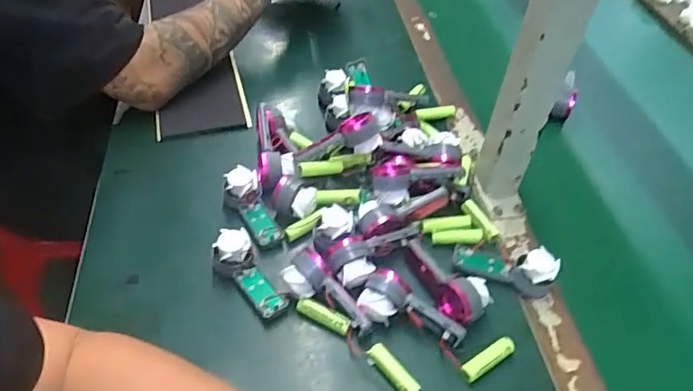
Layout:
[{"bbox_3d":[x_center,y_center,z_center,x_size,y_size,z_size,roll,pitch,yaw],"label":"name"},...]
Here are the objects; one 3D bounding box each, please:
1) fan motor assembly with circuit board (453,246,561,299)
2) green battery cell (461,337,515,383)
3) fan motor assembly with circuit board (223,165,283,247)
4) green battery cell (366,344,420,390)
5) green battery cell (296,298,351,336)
[{"bbox_3d":[0.147,0.062,0.491,0.090,0.030,0.032,16,48,9],"label":"fan motor assembly with circuit board"},{"bbox_3d":[0.116,0.135,0.439,0.052,0.012,0.014,-24,54,-25],"label":"green battery cell"},{"bbox_3d":[-0.094,0.013,0.533,0.032,0.032,0.088,-23,68,-21],"label":"fan motor assembly with circuit board"},{"bbox_3d":[0.036,0.141,0.428,0.016,0.017,0.050,-28,55,-27],"label":"green battery cell"},{"bbox_3d":[-0.020,0.104,0.460,0.050,0.016,0.012,23,49,16],"label":"green battery cell"}]

